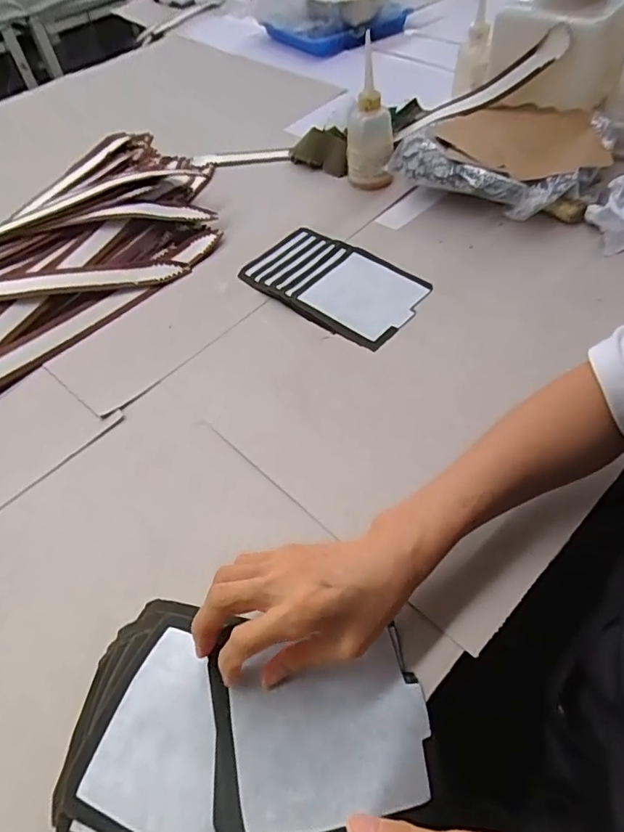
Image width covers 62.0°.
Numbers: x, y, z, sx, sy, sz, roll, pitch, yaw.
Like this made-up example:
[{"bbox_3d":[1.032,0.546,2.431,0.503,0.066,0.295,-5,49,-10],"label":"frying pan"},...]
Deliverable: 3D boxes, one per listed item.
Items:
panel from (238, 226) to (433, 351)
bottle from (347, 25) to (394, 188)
[{"bbox_3d":[0.026,-0.165,0.634,0.216,0.011,0.131,34,66,26],"label":"panel"},{"bbox_3d":[0.078,-0.387,0.693,0.065,0.148,0.063,-3,53,4],"label":"bottle"}]

